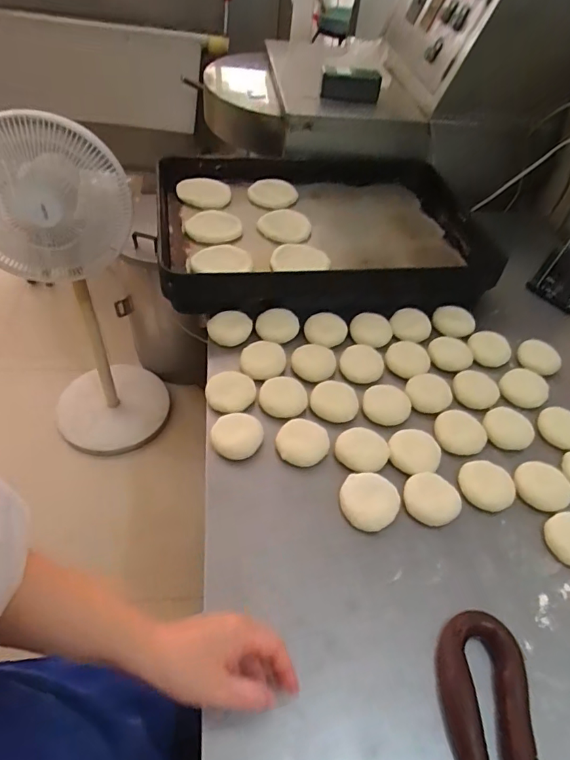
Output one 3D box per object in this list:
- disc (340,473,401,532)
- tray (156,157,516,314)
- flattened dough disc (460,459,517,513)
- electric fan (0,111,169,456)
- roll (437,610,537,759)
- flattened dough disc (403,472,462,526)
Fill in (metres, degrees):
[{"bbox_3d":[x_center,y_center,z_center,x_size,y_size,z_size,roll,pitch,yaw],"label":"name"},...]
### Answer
[{"bbox_3d":[0.104,0.149,0.605,0.071,0.012,0.072,3,49,-4],"label":"disc"},{"bbox_3d":[0.066,-0.310,0.956,0.588,0.079,0.475,-4,48,-11],"label":"tray"},{"bbox_3d":[0.262,0.136,0.637,0.067,0.012,0.068,3,49,-4],"label":"flattened dough disc"},{"bbox_3d":[-0.553,-0.193,1.383,0.330,1.050,0.382,-1,48,-9],"label":"electric fan"},{"bbox_3d":[0.188,0.343,0.444,0.076,0.023,0.241,8,49,0],"label":"roll"},{"bbox_3d":[0.183,0.148,0.612,0.069,0.014,0.061,18,49,9],"label":"flattened dough disc"}]

